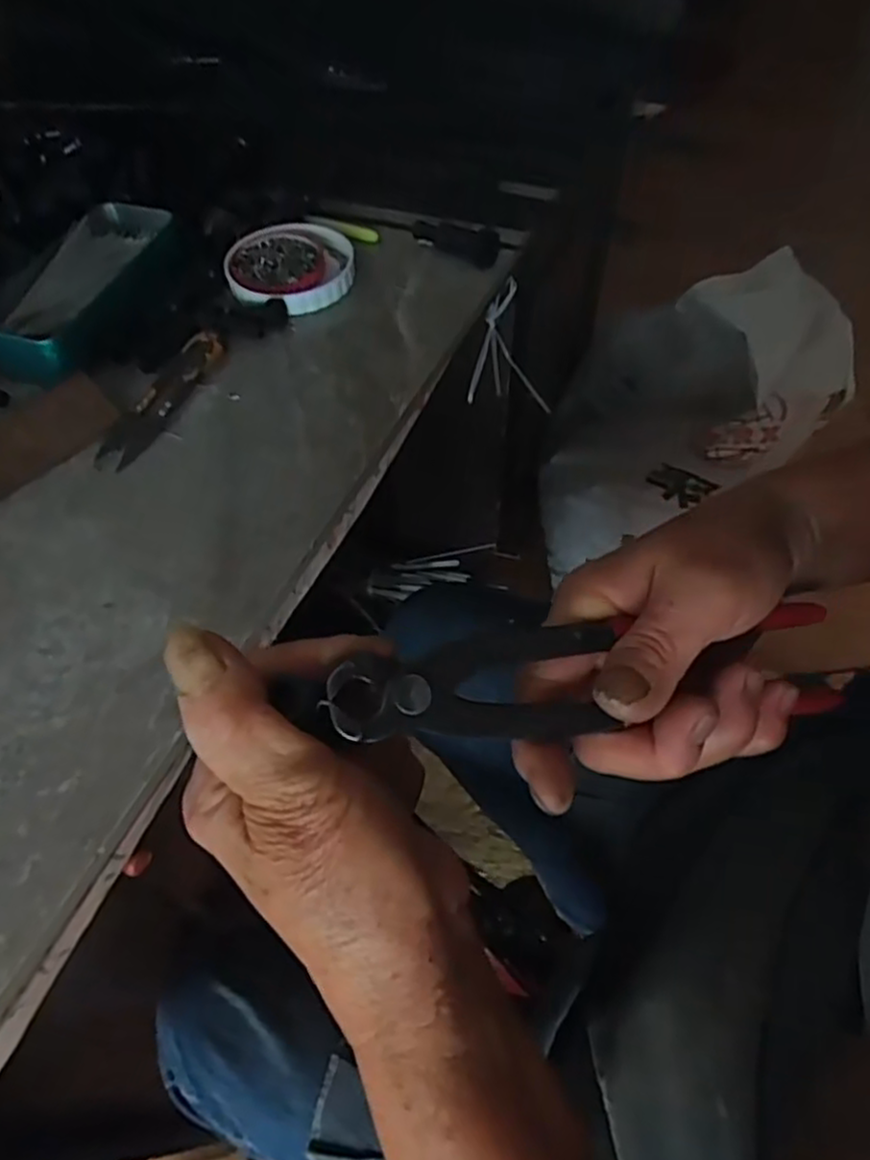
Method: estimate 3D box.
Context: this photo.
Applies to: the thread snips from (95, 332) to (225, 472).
[{"bbox_3d":[-0.165,-0.112,0.442,0.028,0.006,0.113,17,57,14],"label":"thread snips"}]

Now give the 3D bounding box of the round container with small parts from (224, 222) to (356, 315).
[{"bbox_3d":[-0.101,-0.221,0.515,0.086,0.014,0.091,-1,55,2],"label":"round container with small parts"}]

